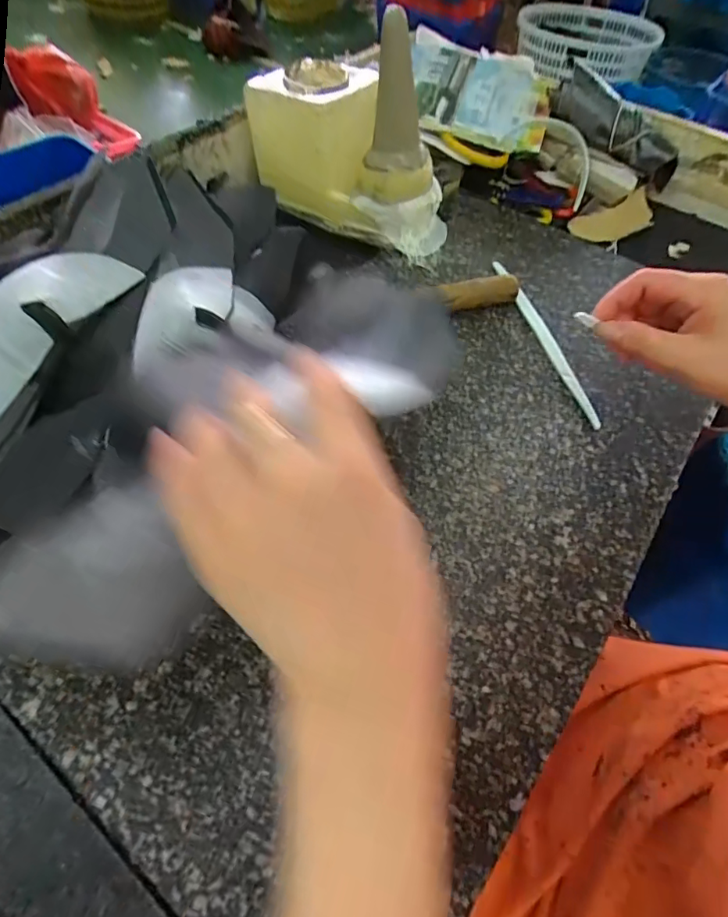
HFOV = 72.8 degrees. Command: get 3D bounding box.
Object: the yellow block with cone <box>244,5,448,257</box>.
[{"bbox_3d":[-0.010,-0.323,0.483,0.218,0.166,0.098,35,63,18],"label":"yellow block with cone"}]

